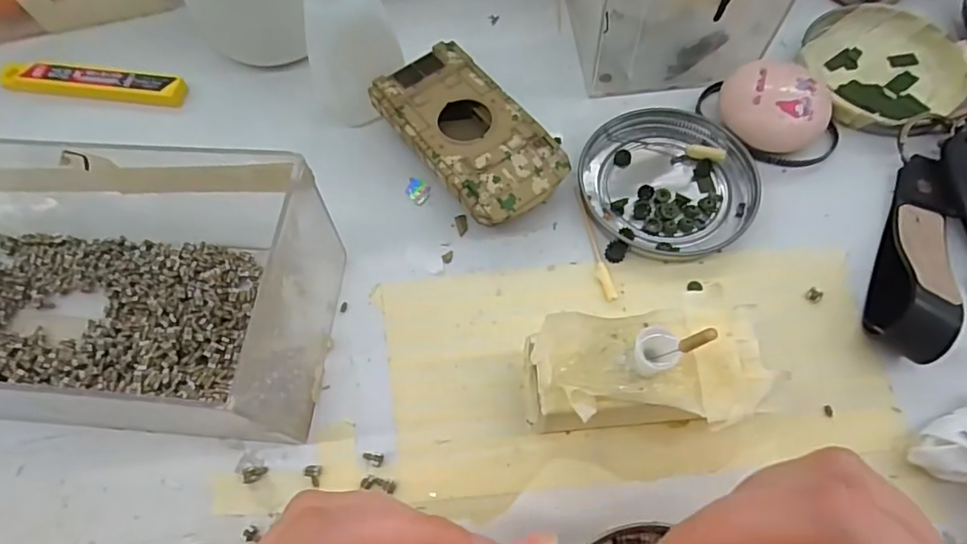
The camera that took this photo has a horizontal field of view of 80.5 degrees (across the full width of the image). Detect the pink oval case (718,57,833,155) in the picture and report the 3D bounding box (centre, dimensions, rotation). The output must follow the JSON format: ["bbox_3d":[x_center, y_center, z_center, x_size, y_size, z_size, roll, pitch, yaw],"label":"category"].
[{"bbox_3d":[0.137,-0.078,0.270,0.048,0.024,0.043,32,70,17],"label":"pink oval case"}]

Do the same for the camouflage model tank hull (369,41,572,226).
[{"bbox_3d":[-0.006,-0.061,0.269,0.052,0.026,0.094,-35,68,-14],"label":"camouflage model tank hull"}]

